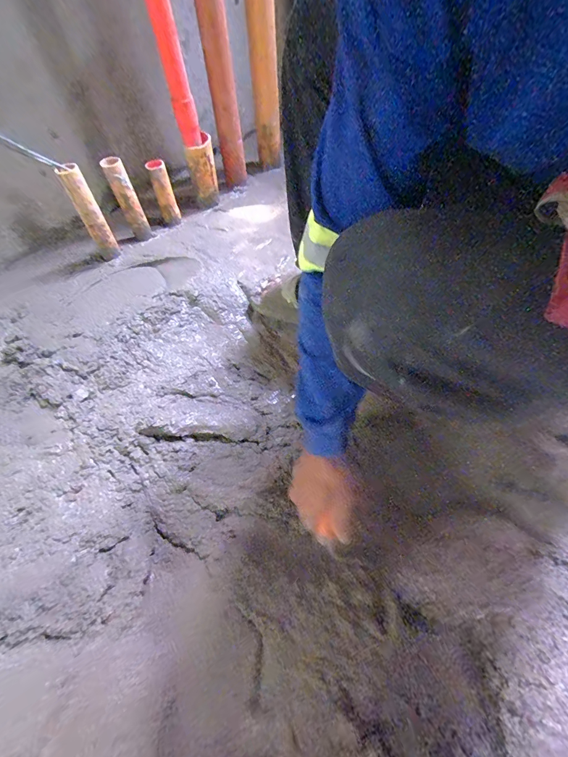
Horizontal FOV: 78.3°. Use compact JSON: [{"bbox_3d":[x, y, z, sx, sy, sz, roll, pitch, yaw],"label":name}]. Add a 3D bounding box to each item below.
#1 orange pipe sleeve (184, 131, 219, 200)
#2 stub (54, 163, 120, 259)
[{"bbox_3d":[-0.194,-0.496,0.840,0.063,0.149,0.049,-8,57,-4],"label":"orange pipe sleeve"},{"bbox_3d":[-0.378,-0.319,0.693,0.040,0.186,0.034,-33,62,-19],"label":"stub"}]

